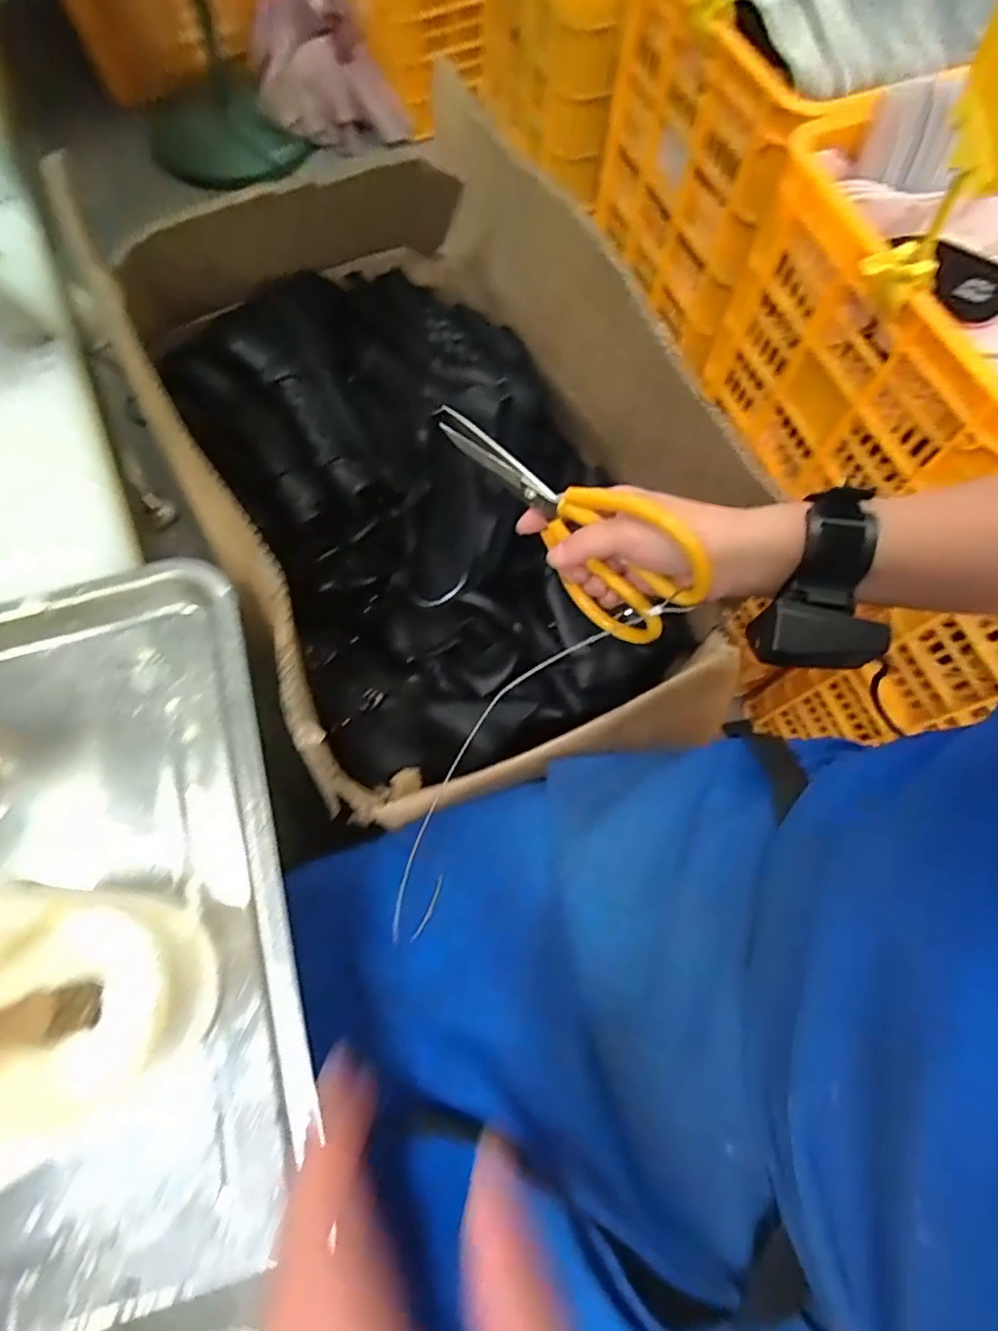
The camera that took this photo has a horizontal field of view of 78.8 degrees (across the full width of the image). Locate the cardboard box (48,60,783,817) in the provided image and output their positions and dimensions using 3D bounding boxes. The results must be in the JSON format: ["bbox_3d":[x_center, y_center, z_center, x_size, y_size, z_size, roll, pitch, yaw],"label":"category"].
[{"bbox_3d":[-0.053,-0.159,0.549,0.361,0.299,0.534,-24,74,-8],"label":"cardboard box"}]

